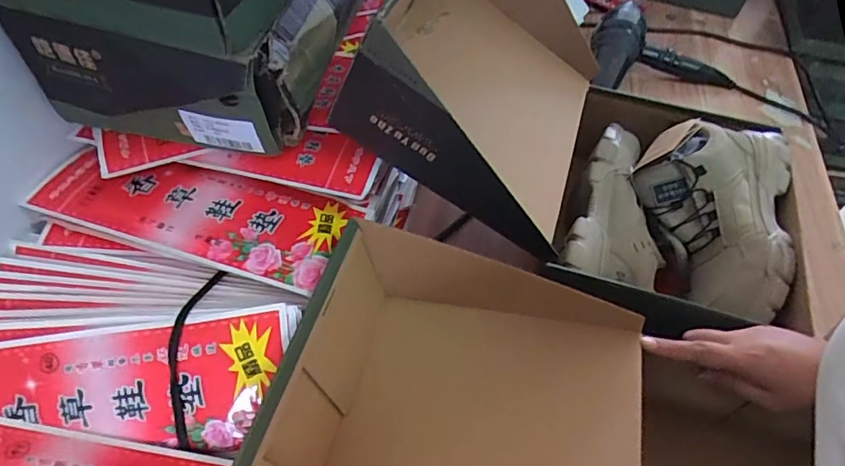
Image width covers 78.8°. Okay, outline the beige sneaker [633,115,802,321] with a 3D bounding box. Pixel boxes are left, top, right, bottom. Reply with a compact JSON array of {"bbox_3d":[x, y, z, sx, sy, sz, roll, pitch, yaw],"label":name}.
[{"bbox_3d":[0.326,-0.019,0.610,0.167,0.108,0.262,19,53,11],"label":"beige sneaker"}]

